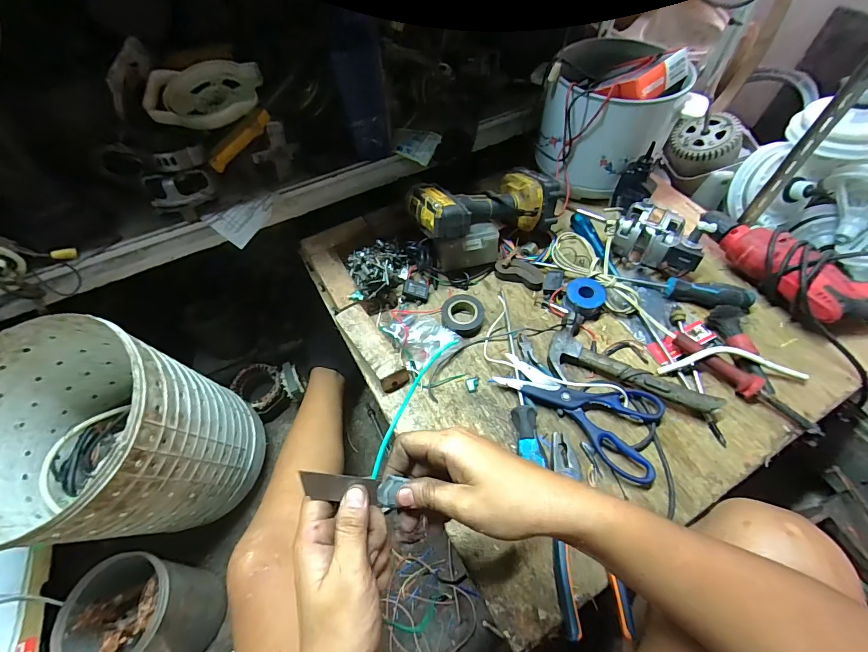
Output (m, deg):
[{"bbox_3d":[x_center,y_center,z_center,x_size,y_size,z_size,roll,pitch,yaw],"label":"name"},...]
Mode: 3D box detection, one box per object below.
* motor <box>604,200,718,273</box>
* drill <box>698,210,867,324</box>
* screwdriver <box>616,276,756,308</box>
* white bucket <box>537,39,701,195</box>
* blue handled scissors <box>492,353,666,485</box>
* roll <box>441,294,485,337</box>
[{"bbox_3d":[0.322,-0.133,0.585,0.141,0.076,0.067,28,62,18],"label":"motor"},{"bbox_3d":[0.505,-0.073,0.548,0.270,0.080,0.114,33,63,21],"label":"drill"},{"bbox_3d":[0.362,-0.053,0.566,0.172,0.029,0.037,17,59,12],"label":"screwdriver"},{"bbox_3d":[0.286,-0.348,0.665,0.197,0.178,0.197,-1,57,1],"label":"white bucket"},{"bbox_3d":[0.189,0.090,0.491,0.204,0.018,0.105,36,64,22],"label":"blue handled scissors"},{"bbox_3d":[0.041,-0.015,0.565,0.058,0.022,0.060,-1,57,1],"label":"roll"}]

